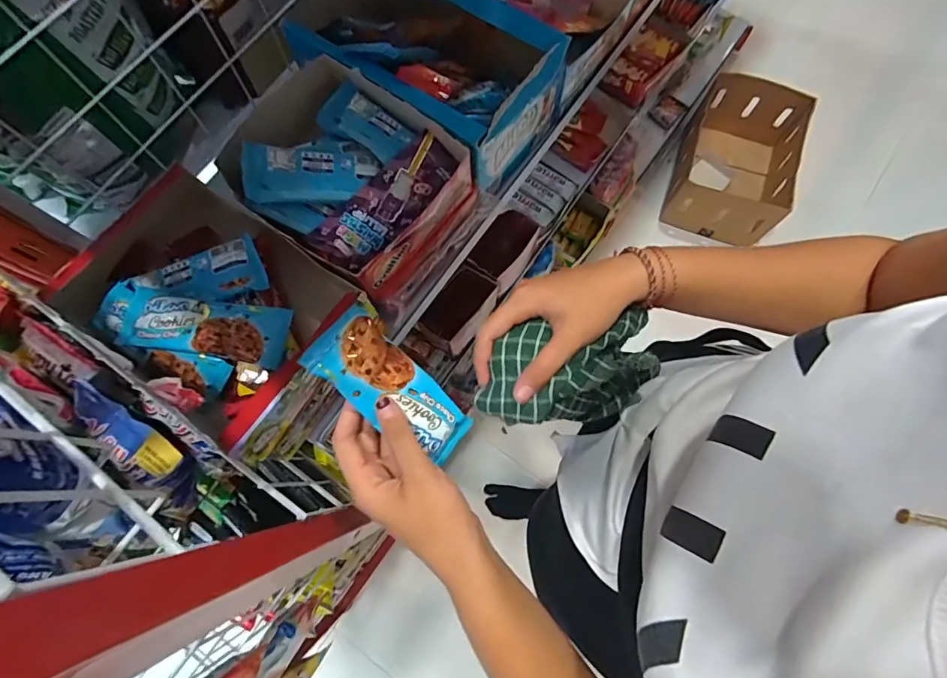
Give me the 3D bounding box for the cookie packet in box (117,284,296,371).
[{"bbox_3d":[-0.217,-0.011,0.383,0.127,0.017,0.048,8,75,2],"label":"cookie packet in box"}]

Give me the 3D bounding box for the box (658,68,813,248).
[{"bbox_3d":[0.763,-0.501,1.401,0.305,0.252,0.394,19,76,5],"label":"box"}]

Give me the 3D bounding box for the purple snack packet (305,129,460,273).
[{"bbox_3d":[-0.076,-0.121,0.415,0.053,0.020,0.142,40,78,10],"label":"purple snack packet"}]

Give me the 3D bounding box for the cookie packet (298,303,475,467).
[{"bbox_3d":[-0.048,0.035,0.318,0.123,0.015,0.050,42,76,-24],"label":"cookie packet"}]

